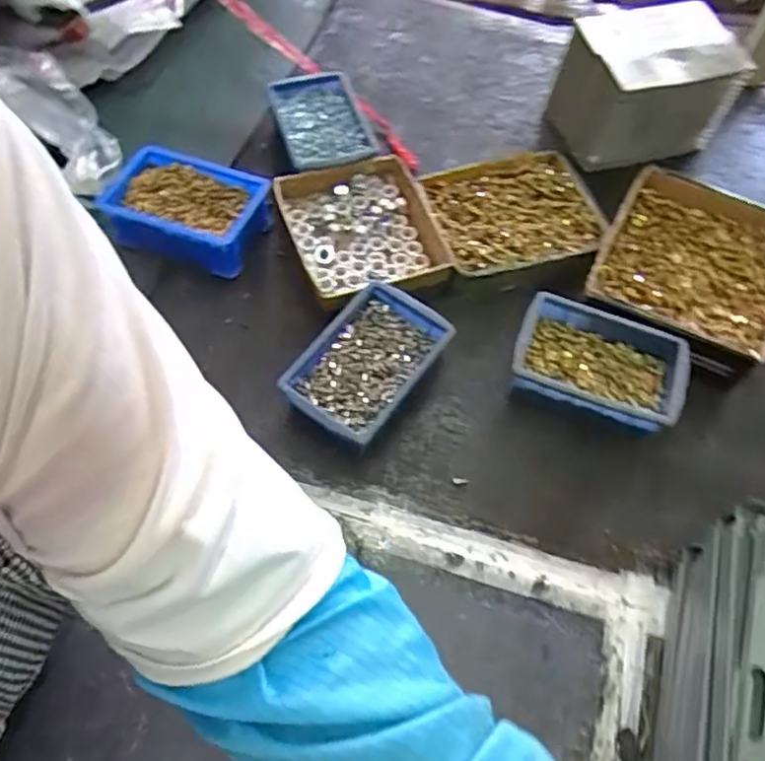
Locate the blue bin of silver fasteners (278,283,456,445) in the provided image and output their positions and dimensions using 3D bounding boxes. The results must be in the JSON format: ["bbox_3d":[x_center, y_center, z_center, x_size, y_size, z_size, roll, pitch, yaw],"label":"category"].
[{"bbox_3d":[-0.016,-0.011,0.572,0.097,0.049,0.144,33,64,15],"label":"blue bin of silver fasteners"}]

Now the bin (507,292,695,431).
[{"bbox_3d":[0.193,-0.009,0.577,0.151,0.047,0.100,18,61,8],"label":"bin"}]

